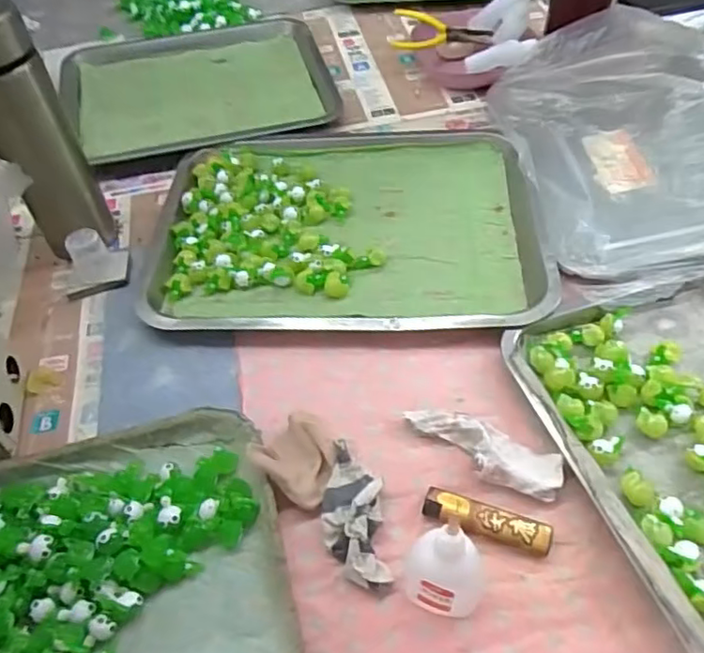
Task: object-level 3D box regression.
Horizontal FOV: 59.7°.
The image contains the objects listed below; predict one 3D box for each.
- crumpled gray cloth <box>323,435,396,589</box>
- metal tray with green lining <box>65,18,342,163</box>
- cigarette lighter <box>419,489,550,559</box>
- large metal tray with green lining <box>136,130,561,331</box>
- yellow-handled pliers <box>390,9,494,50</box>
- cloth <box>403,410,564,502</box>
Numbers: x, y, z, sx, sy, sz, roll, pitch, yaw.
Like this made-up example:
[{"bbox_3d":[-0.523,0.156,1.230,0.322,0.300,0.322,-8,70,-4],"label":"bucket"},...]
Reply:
[{"bbox_3d":[0.001,0.119,0.392,0.038,0.021,0.093,-6,52,0],"label":"crumpled gray cloth"},{"bbox_3d":[-0.187,-0.291,0.743,0.304,0.019,0.260,-13,52,-6],"label":"metal tray with green lining"},{"bbox_3d":[0.085,0.124,0.389,0.079,0.012,0.022,18,55,17],"label":"cigarette lighter"},{"bbox_3d":[-0.008,-0.102,0.569,0.344,0.021,0.265,-1,52,3],"label":"large metal tray with green lining"},{"bbox_3d":[0.108,-0.354,0.739,0.114,0.012,0.060,4,72,1],"label":"yellow-handled pliers"},{"bbox_3d":[0.088,0.082,0.417,0.108,0.019,0.038,22,57,20],"label":"cloth"}]

